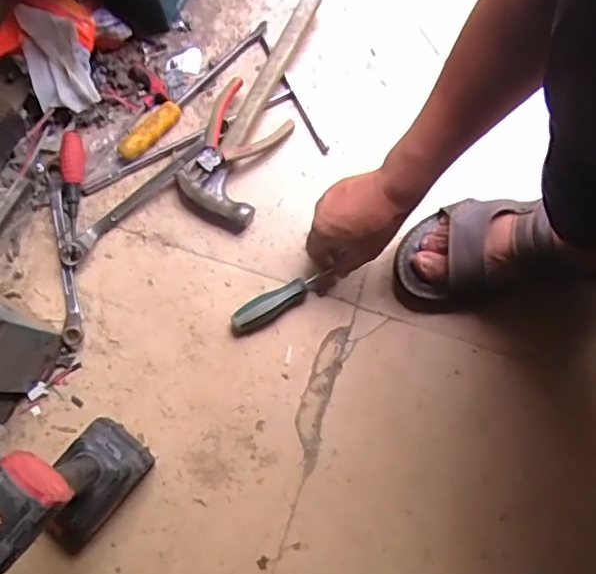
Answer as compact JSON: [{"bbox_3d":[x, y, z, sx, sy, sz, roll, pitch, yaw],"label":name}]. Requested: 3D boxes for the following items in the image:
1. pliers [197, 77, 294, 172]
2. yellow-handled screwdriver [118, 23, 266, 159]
[{"bbox_3d":[-0.074,-0.185,0.692,0.095,0.041,0.129,32,80,6],"label":"pliers"},{"bbox_3d":[-0.130,-0.255,0.730,0.256,0.024,0.033,-44,81,-9],"label":"yellow-handled screwdriver"}]

